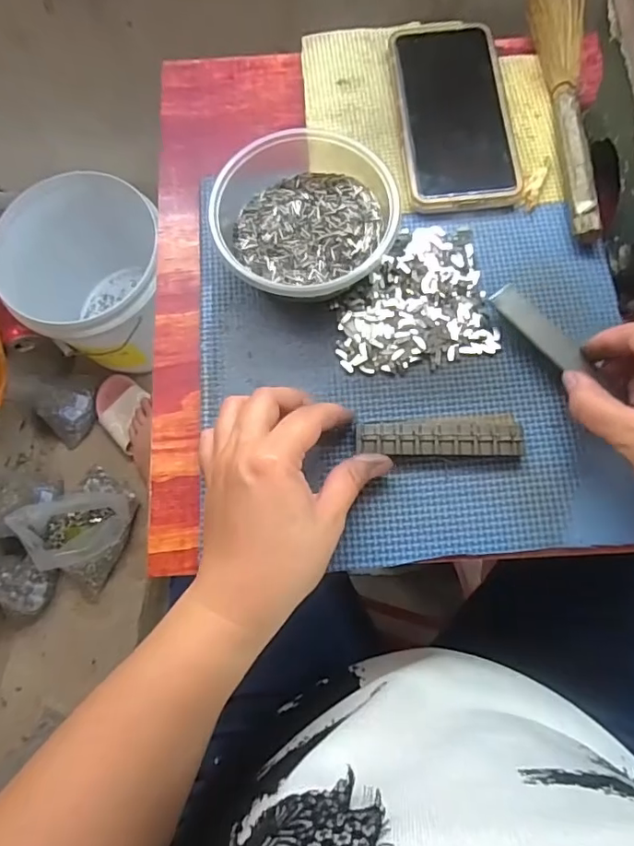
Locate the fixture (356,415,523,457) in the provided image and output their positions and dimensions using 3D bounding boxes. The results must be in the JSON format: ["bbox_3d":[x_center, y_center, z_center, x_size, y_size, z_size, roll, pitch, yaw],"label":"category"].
[{"bbox_3d":[0.073,0.008,0.320,0.096,0.011,0.026,-1,74,0],"label":"fixture"}]

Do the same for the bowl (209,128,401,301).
[{"bbox_3d":[-0.009,-0.128,0.344,0.108,0.051,0.106,0,74,1],"label":"bowl"}]

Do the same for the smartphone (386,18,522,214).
[{"bbox_3d":[0.098,-0.221,0.381,0.077,0.013,0.155,-4,74,1],"label":"smartphone"}]

